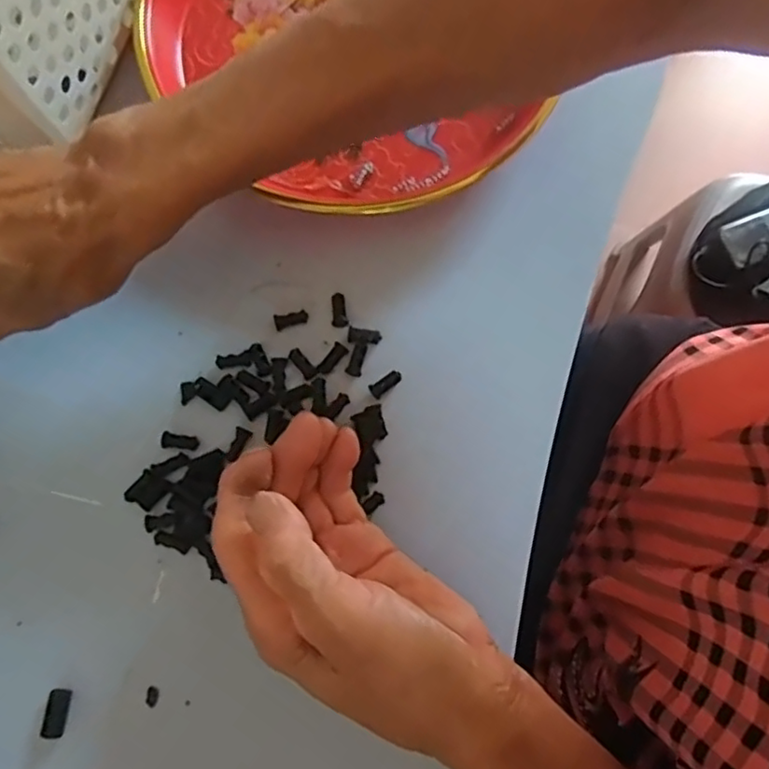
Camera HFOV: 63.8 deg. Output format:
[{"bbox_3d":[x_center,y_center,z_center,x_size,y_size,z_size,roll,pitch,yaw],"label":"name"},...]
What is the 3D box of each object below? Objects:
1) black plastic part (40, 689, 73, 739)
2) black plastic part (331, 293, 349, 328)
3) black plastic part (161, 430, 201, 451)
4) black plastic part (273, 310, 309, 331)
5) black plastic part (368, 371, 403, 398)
[{"bbox_3d":[-0.140,0.141,0.265,0.007,0.010,0.018,3,78,2],"label":"black plastic part"},{"bbox_3d":[-0.023,-0.037,0.306,0.008,0.004,0.018,-7,78,-1],"label":"black plastic part"},{"bbox_3d":[-0.097,0.027,0.292,0.018,0.004,0.007,8,78,3],"label":"black plastic part"},{"bbox_3d":[-0.046,-0.033,0.306,0.016,0.004,0.008,-20,78,-3],"label":"black plastic part"},{"bbox_3d":[0.000,-0.001,0.298,0.017,0.004,0.007,-38,80,-7],"label":"black plastic part"}]

